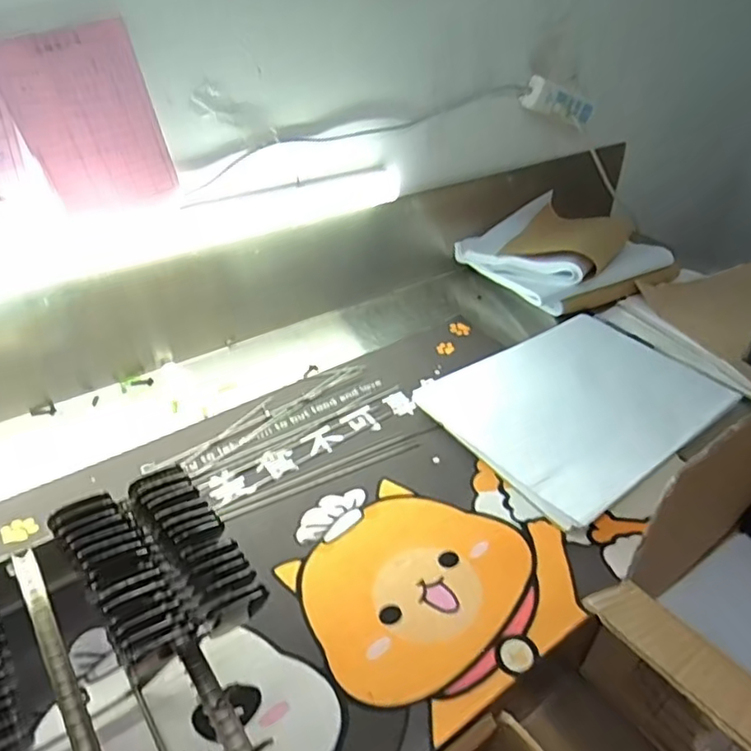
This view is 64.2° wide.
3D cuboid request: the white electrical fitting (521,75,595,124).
[{"bbox_3d":[0.316,-0.464,1.018,0.144,0.047,0.023,9,35,-22],"label":"white electrical fitting"}]

